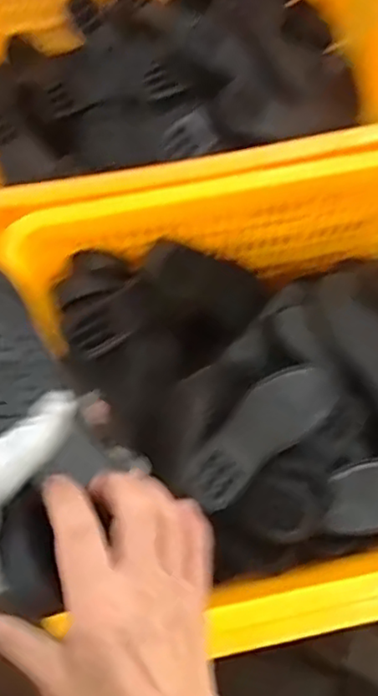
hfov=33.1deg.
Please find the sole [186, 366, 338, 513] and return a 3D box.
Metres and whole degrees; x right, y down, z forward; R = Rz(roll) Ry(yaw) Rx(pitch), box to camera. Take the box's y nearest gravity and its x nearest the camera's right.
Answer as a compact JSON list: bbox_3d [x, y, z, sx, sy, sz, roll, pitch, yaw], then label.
[{"bbox_3d":[0.083,0.093,0.720,0.221,0.019,0.074,-39,78,-24],"label":"sole"}]

